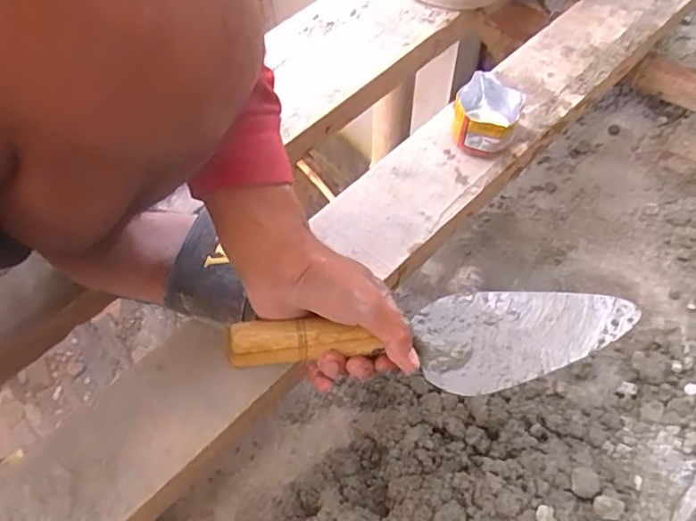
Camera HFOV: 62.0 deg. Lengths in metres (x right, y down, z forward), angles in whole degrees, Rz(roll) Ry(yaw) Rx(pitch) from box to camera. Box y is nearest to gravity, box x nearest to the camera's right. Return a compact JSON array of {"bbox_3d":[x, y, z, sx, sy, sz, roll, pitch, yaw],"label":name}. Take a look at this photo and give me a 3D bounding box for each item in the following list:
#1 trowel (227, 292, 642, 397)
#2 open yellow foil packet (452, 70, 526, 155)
[{"bbox_3d":[0.069,0.058,0.447,0.310,0.055,0.082,-1,56,-16],"label":"trowel"},{"bbox_3d":[0.142,-0.148,0.599,0.068,0.054,0.067,18,60,14],"label":"open yellow foil packet"}]

